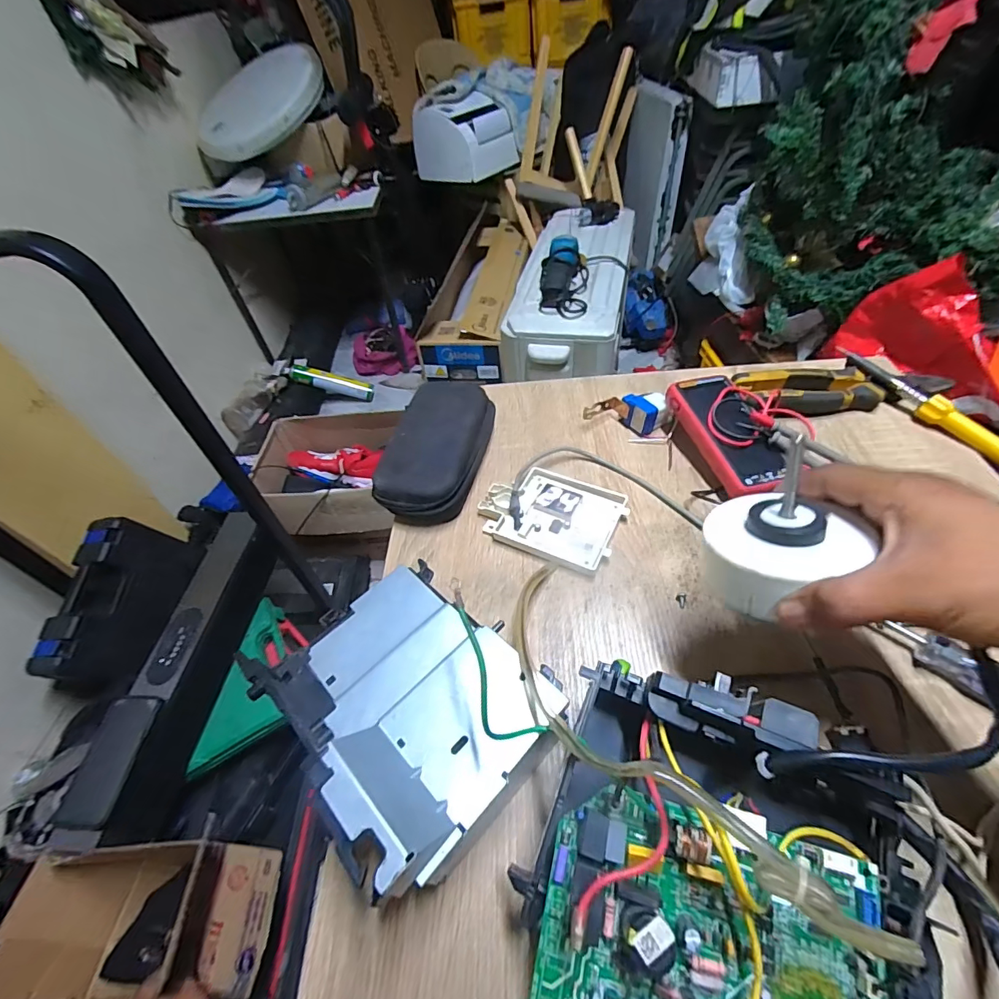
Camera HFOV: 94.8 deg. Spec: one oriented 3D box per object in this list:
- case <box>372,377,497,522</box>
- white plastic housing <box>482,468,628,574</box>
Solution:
[{"bbox_3d":[-0.064,-0.061,0.501,0.086,0.063,0.179,9,51,13],"label":"case"},{"bbox_3d":[0.051,0.013,0.463,0.134,0.020,0.099,20,54,21],"label":"white plastic housing"}]

